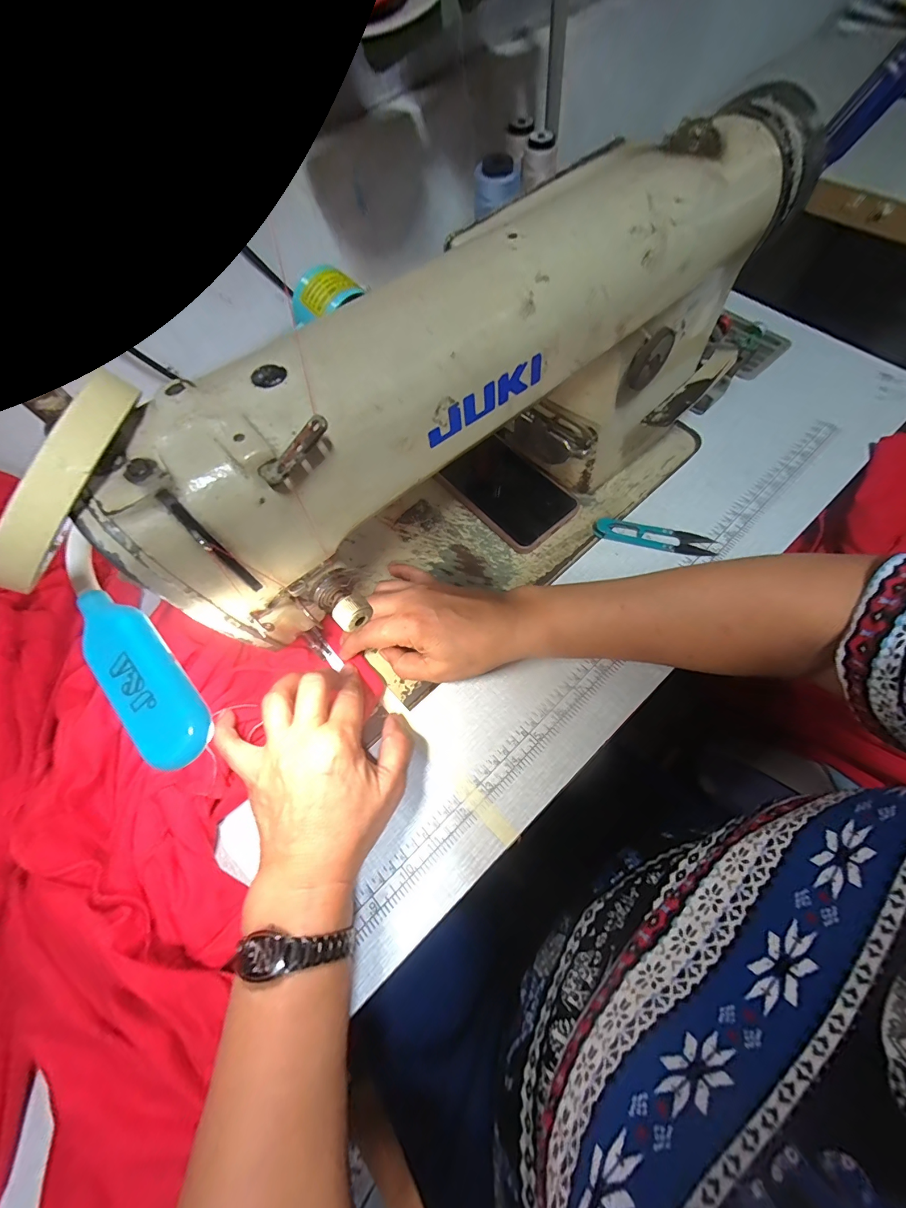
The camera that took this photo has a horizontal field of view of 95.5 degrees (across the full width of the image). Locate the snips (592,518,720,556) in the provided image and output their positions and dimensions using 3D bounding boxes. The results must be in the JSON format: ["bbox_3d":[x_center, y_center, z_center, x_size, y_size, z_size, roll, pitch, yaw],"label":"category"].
[{"bbox_3d":[0.180,-0.061,0.370,0.104,0.009,0.024,14,66,9],"label":"snips"}]

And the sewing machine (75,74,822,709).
[{"bbox_3d":[0.038,-0.126,0.295,0.445,0.221,0.144,-39,69,-15],"label":"sewing machine"}]

